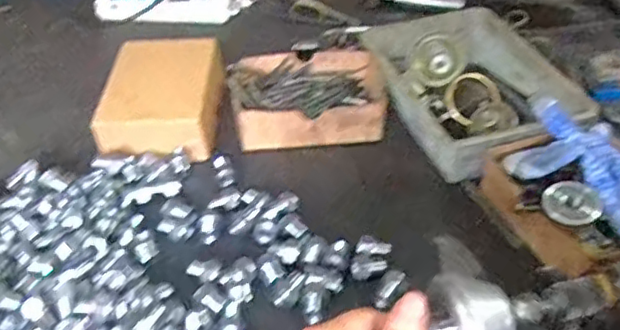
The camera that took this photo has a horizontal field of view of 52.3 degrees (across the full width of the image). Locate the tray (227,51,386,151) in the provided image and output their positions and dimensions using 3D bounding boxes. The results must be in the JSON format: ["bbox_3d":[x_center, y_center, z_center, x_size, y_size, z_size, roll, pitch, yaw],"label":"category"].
[{"bbox_3d":[-0.002,-0.082,0.741,0.175,0.043,0.142,-7,42,-5],"label":"tray"}]

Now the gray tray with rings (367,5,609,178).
[{"bbox_3d":[0.186,-0.094,0.721,0.188,0.045,0.246,-17,44,-15],"label":"gray tray with rings"}]

